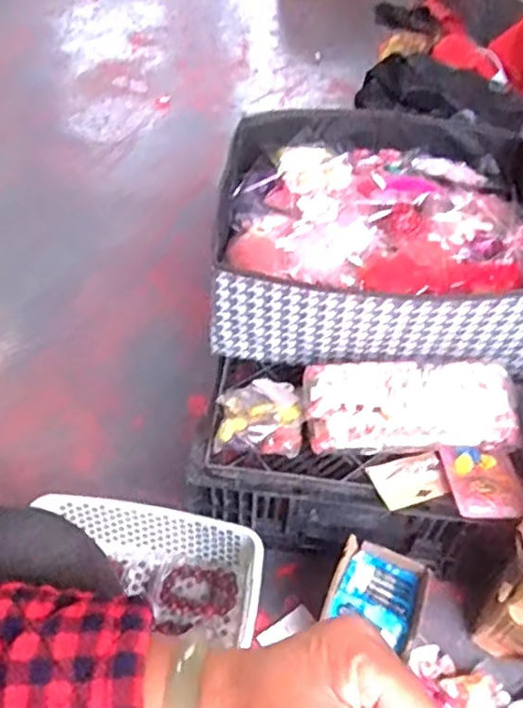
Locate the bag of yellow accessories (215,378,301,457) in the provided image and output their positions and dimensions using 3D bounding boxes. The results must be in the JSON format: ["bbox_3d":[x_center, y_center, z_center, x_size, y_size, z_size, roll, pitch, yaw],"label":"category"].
[{"bbox_3d":[-0.003,0.069,0.734,0.093,0.030,0.104,2,49,0],"label":"bag of yellow accessories"}]

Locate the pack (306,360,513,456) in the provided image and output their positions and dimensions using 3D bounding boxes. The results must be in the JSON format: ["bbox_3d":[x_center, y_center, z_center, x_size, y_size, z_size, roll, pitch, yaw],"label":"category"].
[{"bbox_3d":[0.165,0.064,0.722,0.235,0.065,0.095,2,49,0],"label":"pack"}]

